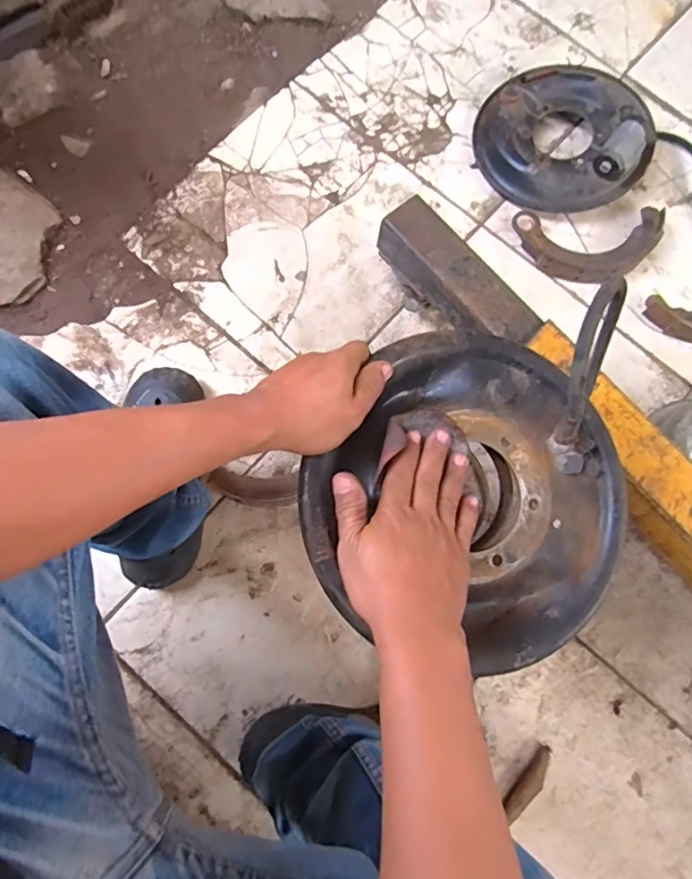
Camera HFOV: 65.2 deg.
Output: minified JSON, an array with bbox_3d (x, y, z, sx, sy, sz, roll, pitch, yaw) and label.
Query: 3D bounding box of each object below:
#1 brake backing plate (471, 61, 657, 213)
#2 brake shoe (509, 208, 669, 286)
[{"bbox_3d":[0.346,-0.486,0.861,0.262,0.080,0.245,0,78,-1],"label":"brake backing plate"},{"bbox_3d":[0.384,-0.306,0.851,0.228,0.030,0.126,-1,78,-1],"label":"brake shoe"}]

